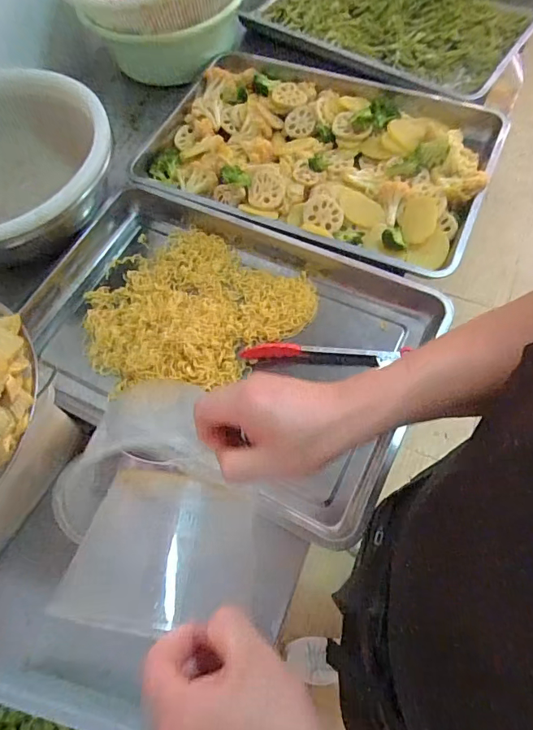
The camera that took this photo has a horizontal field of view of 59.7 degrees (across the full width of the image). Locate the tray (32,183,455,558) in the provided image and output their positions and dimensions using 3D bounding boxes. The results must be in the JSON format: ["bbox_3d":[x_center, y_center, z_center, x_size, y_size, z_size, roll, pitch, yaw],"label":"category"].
[{"bbox_3d":[-0.073,-0.044,0.684,0.582,0.065,0.373,23,67,14],"label":"tray"}]

